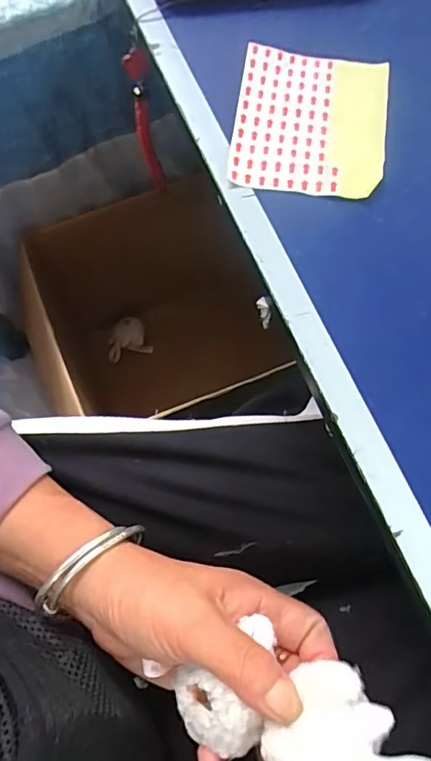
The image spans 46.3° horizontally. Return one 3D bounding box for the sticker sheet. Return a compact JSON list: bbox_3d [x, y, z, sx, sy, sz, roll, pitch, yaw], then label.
[{"bbox_3d":[0.064,-0.175,0.339,0.098,0.009,0.117,8,70,4],"label":"sticker sheet"}]

